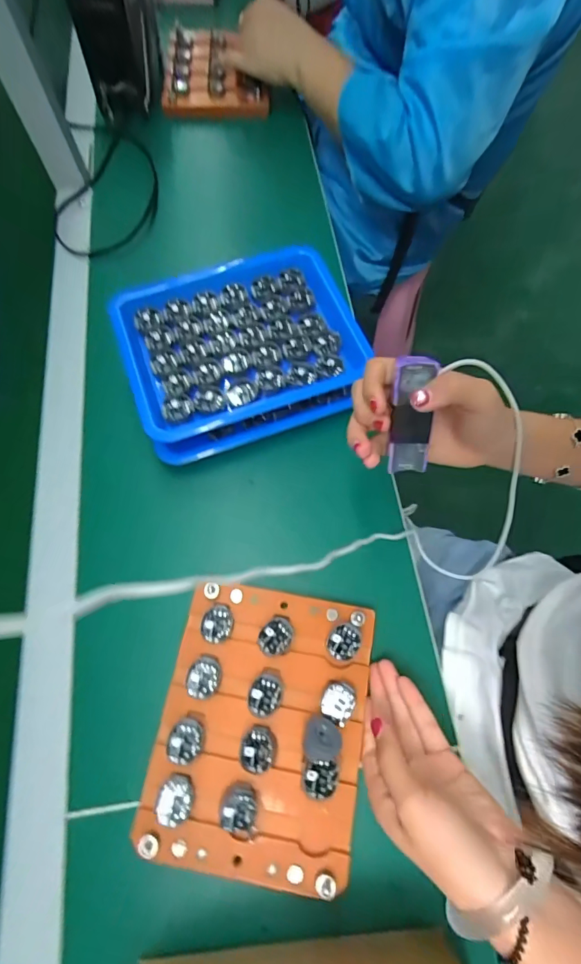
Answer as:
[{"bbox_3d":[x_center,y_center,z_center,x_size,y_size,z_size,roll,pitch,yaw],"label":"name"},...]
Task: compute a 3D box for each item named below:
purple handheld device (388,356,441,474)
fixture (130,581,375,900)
[{"bbox_3d":[0.082,-0.045,0.295,0.026,0.081,0.016,-4,27,-2],"label":"purple handheld device"},{"bbox_3d":[-0.020,0.176,0.314,0.148,0.027,0.187,10,68,4],"label":"fixture"}]

